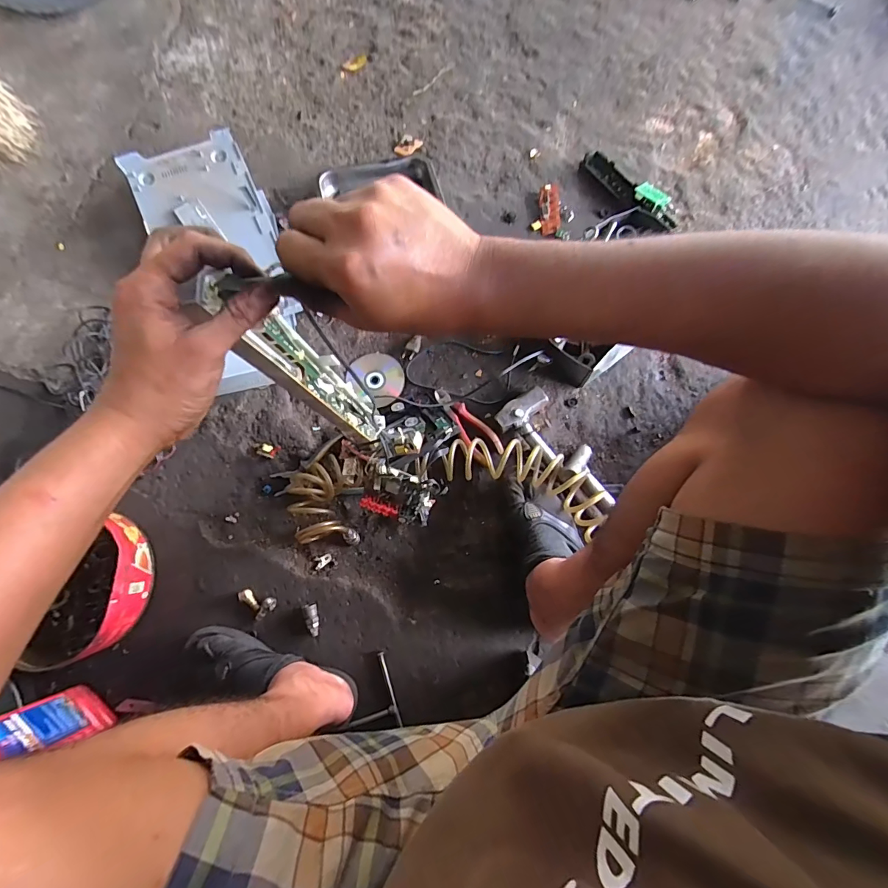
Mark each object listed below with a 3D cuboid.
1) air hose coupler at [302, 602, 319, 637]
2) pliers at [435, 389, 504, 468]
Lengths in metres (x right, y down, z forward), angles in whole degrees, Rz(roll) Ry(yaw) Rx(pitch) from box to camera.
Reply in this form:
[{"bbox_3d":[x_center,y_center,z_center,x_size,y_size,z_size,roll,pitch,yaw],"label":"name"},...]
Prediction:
[{"bbox_3d":[-0.220,0.294,0.690,0.025,0.019,0.053,-19,76,-6],"label":"air hose coupler"},{"bbox_3d":[0.044,-0.040,0.786,0.055,0.026,0.175,-33,78,-9],"label":"pliers"}]

